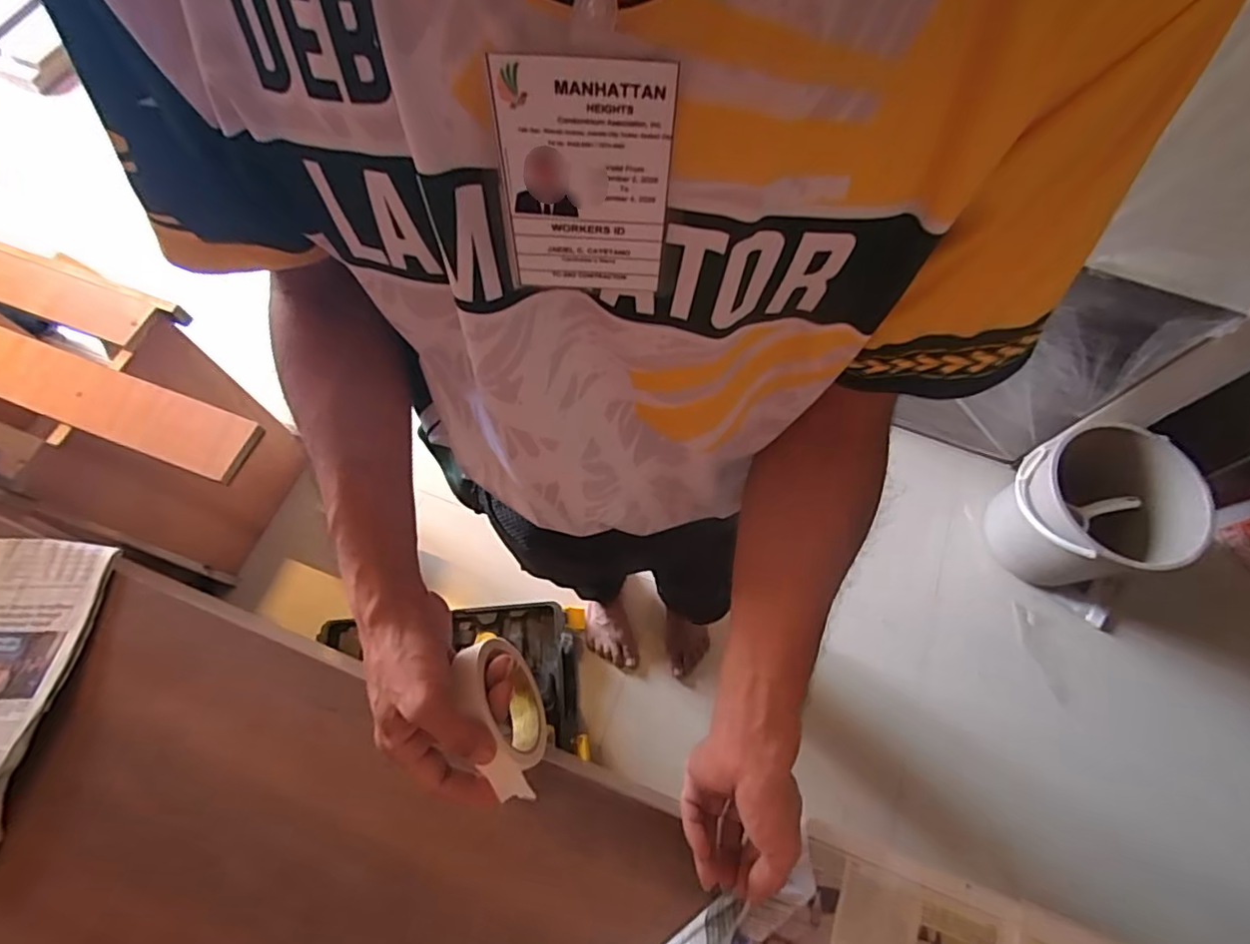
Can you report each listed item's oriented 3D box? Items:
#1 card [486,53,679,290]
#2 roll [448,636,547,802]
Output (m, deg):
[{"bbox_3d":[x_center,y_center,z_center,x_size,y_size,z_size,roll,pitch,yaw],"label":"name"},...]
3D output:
[{"bbox_3d":[-0.015,-0.097,0.210,0.057,0.084,0.004,3,58,-1],"label":"card"},{"bbox_3d":[-0.094,0.176,0.458,0.026,0.094,0.099,-22,107,12],"label":"roll"}]

